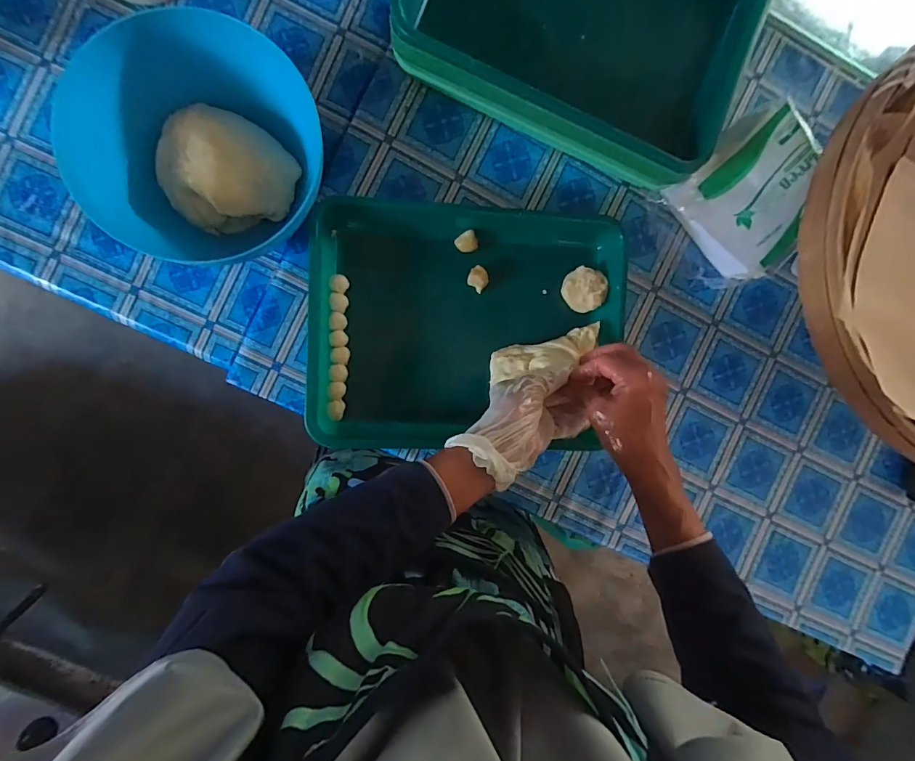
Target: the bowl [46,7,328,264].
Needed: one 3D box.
[{"bbox_3d":[-0.273,-0.248,0.466,0.247,0.109,0.222,2,92,-6],"label":"bowl"}]

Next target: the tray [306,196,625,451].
[{"bbox_3d":[0.012,-0.064,0.500,0.356,0.066,0.291,1,92,-6],"label":"tray"}]

